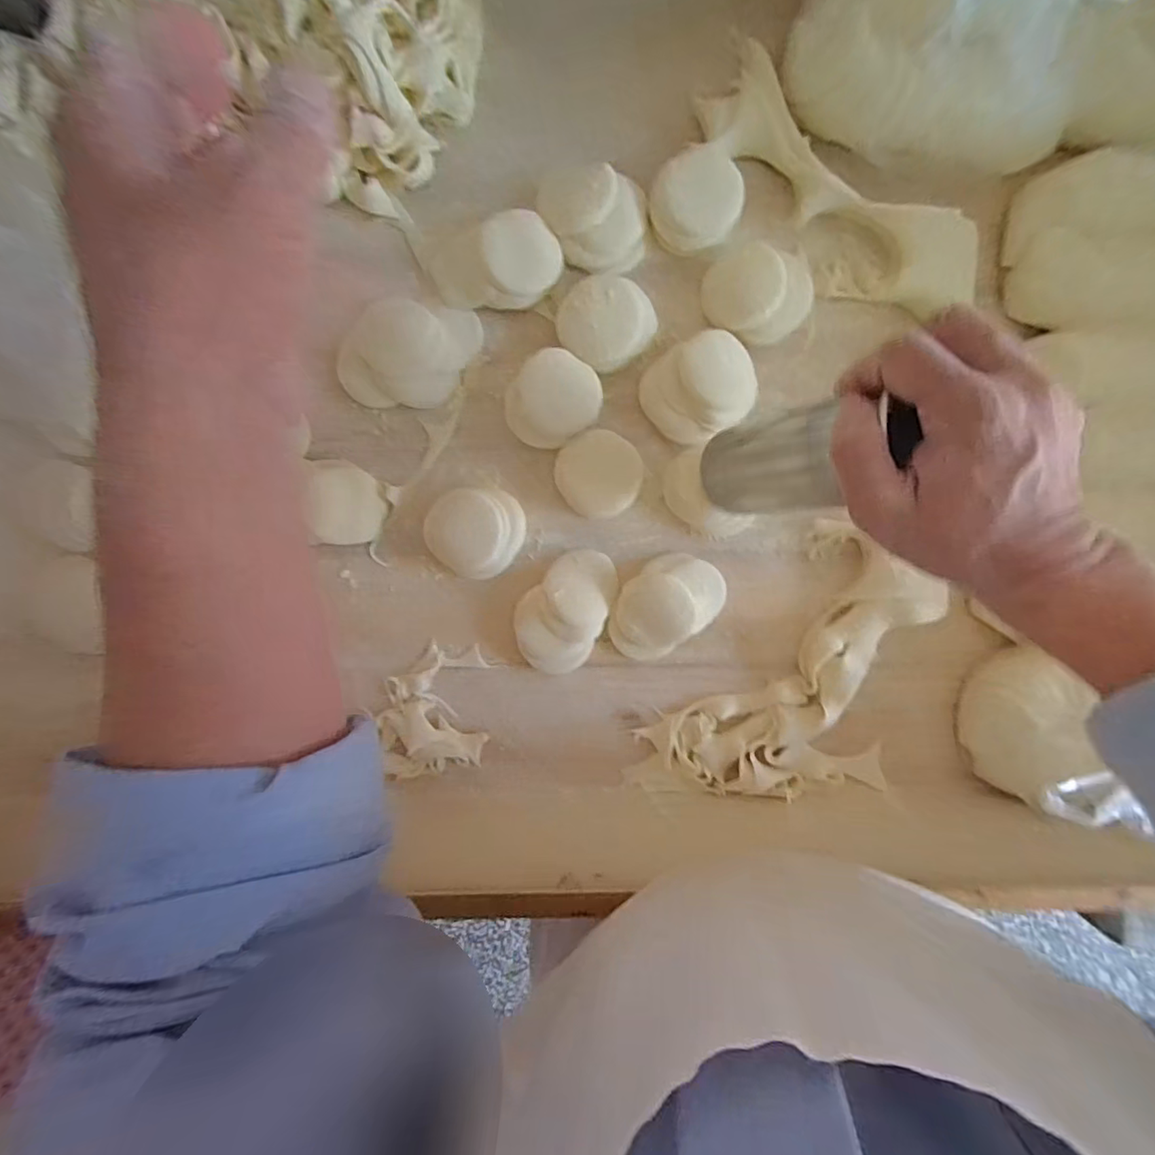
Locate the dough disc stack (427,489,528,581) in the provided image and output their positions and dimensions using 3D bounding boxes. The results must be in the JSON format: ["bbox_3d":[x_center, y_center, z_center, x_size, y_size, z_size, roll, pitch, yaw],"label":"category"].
[{"bbox_3d":[-0.078,-0.033,0.413,0.072,0.027,0.066,2,96,0],"label":"dough disc stack"}]

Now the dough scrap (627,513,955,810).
[{"bbox_3d":[0.183,0.097,0.432,0.173,0.023,0.261,33,95,-3],"label":"dough scrap"}]

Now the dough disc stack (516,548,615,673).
[{"bbox_3d":[-0.010,0.026,0.419,0.064,0.030,0.099,27,95,-3],"label":"dough disc stack"}]

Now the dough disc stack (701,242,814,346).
[{"bbox_3d":[0.133,-0.209,0.400,0.077,0.018,0.060,23,95,-3],"label":"dough disc stack"}]

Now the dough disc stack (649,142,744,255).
[{"bbox_3d":[0.086,-0.274,0.394,0.062,0.023,0.072,35,95,-4],"label":"dough disc stack"}]

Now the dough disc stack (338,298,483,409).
[{"bbox_3d":[-0.127,-0.167,0.407,0.097,0.015,0.078,10,96,-1],"label":"dough disc stack"}]

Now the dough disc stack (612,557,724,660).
[{"bbox_3d":[0.069,0.023,0.423,0.096,0.028,0.066,-34,95,3],"label":"dough disc stack"}]

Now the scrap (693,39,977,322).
[{"bbox_3d":[0.191,-0.274,0.399,0.237,0.019,0.095,35,95,-4],"label":"scrap"}]

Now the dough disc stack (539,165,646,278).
[{"bbox_3d":[0.010,-0.261,0.395,0.083,0.025,0.063,20,95,-2],"label":"dough disc stack"}]

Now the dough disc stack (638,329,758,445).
[{"bbox_3d":[0.093,-0.140,0.404,0.082,0.029,0.068,-27,95,2],"label":"dough disc stack"}]

